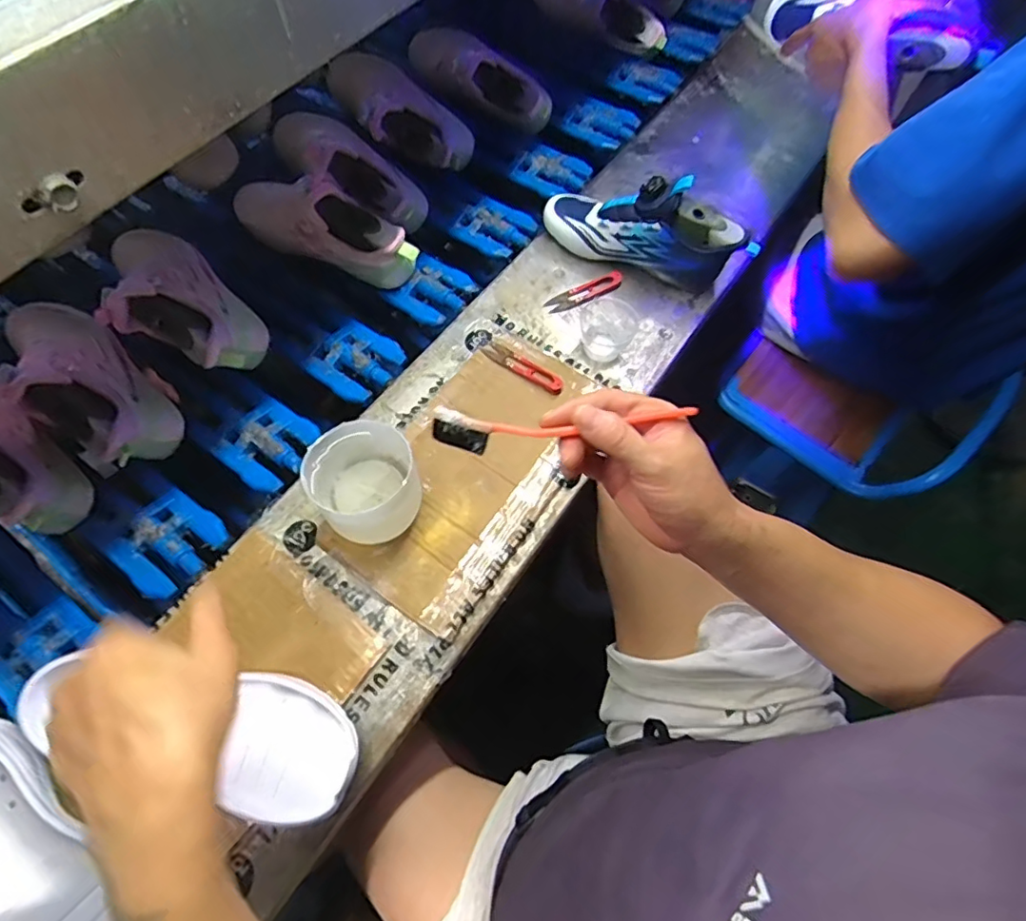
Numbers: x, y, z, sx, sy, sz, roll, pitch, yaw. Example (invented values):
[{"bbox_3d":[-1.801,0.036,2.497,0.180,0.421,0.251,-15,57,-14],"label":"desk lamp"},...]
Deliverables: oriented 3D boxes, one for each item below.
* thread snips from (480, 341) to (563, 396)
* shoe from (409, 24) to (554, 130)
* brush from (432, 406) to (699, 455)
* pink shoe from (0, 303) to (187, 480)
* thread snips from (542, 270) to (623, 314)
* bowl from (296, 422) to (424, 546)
[{"bbox_3d":[0.012,-0.104,0.630,0.100,0.010,0.023,33,68,13],"label":"thread snips"},{"bbox_3d":[-0.056,-0.575,0.842,0.263,0.074,0.079,35,68,13],"label":"shoe"},{"bbox_3d":[0.034,-0.022,0.367,0.170,0.019,0.024,-2,65,-3],"label":"brush"},{"bbox_3d":[-0.463,-0.090,0.601,0.275,0.096,0.104,43,70,16],"label":"pink shoe"},{"bbox_3d":[0.089,-0.205,0.686,0.101,0.011,0.025,-24,68,-13],"label":"thread snips"},{"bbox_3d":[-0.136,0.023,0.523,0.093,0.086,0.089,1,65,-2],"label":"bowl"}]

